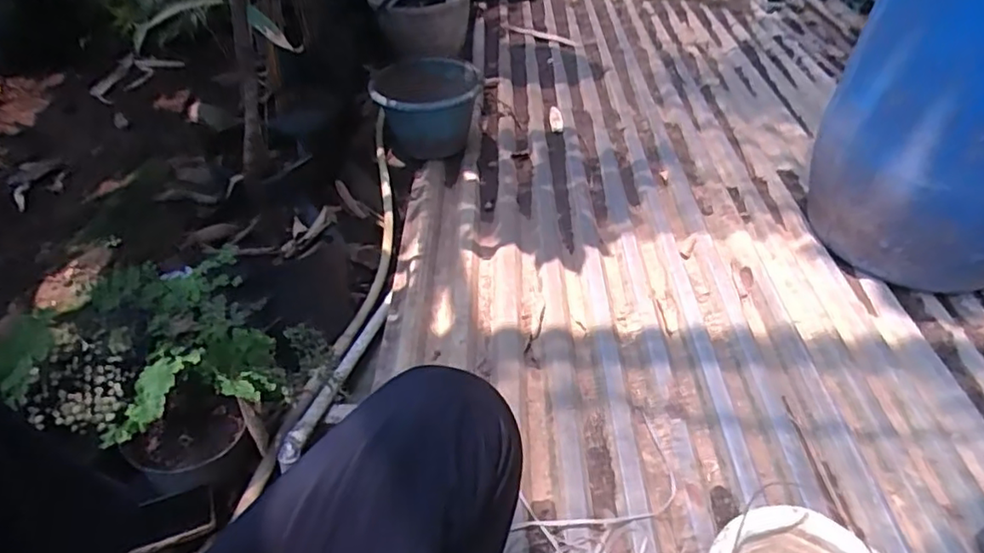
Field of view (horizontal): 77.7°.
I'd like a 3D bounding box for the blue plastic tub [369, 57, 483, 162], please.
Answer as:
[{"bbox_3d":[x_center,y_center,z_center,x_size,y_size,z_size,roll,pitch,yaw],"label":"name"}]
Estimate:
[{"bbox_3d":[-0.154,-0.398,1.450,0.247,0.178,0.282,-2,43,-6],"label":"blue plastic tub"}]

